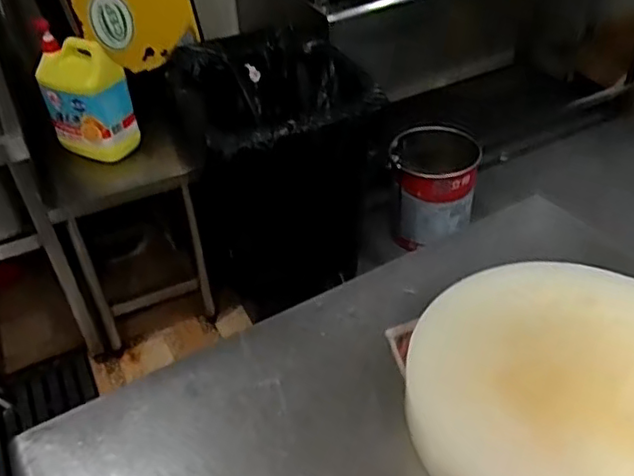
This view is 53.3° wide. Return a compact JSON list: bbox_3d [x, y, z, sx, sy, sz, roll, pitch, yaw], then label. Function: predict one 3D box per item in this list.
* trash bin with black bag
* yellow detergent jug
[{"bbox_3d":[-0.109,-0.172,1.779,0.498,0.605,0.602,-10,41,-8],"label":"trash bin with black bag"},{"bbox_3d":[-0.549,-0.345,1.516,0.186,0.304,0.141,23,47,28],"label":"yellow detergent jug"}]

